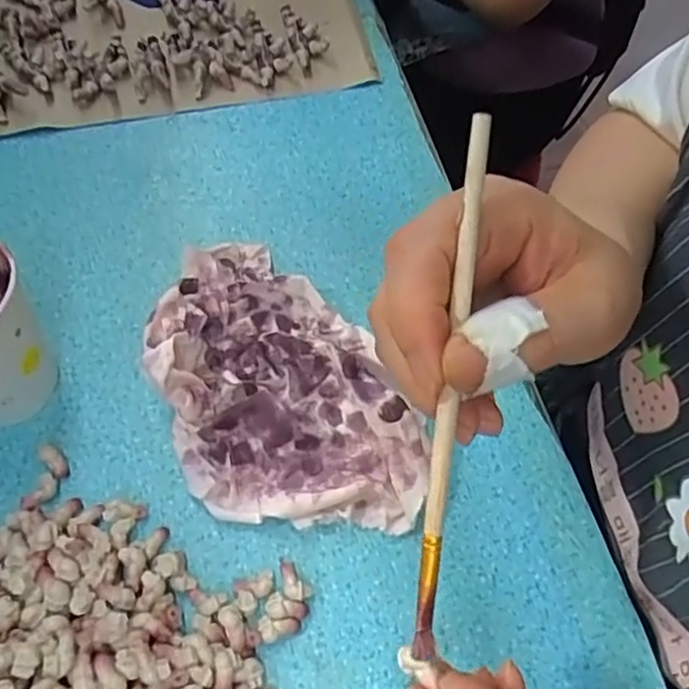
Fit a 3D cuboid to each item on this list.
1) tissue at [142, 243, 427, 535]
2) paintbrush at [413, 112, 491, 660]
[{"bbox_3d":[-0.037,0.014,0.335,0.110,0.041,0.178,-18,63,-12],"label":"tissue"},{"bbox_3d":[0.031,0.016,0.192,0.006,0.004,0.162,5,98,1],"label":"paintbrush"}]

